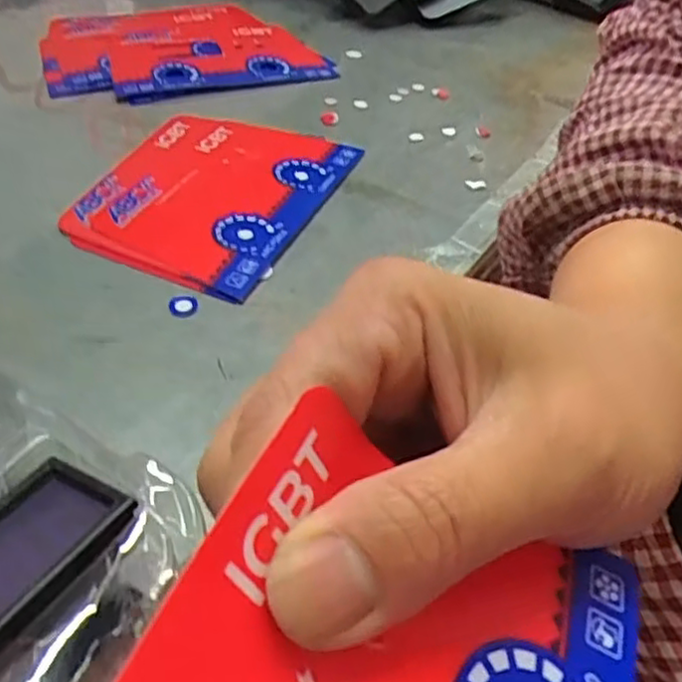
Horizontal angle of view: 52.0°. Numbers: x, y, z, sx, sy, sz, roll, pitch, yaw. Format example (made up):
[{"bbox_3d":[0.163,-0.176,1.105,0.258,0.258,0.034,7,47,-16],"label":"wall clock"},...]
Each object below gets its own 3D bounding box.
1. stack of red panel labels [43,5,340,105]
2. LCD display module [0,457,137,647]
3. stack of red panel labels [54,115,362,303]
[{"bbox_3d":[-0.091,-0.185,0.454,0.163,0.015,0.124,-12,44,-15],"label":"stack of red panel labels"},{"bbox_3d":[-0.063,0.041,0.128,0.028,0.008,0.044,28,48,21],"label":"LCD display module"},{"bbox_3d":[-0.063,-0.078,0.355,0.106,0.012,0.148,17,44,16],"label":"stack of red panel labels"}]

